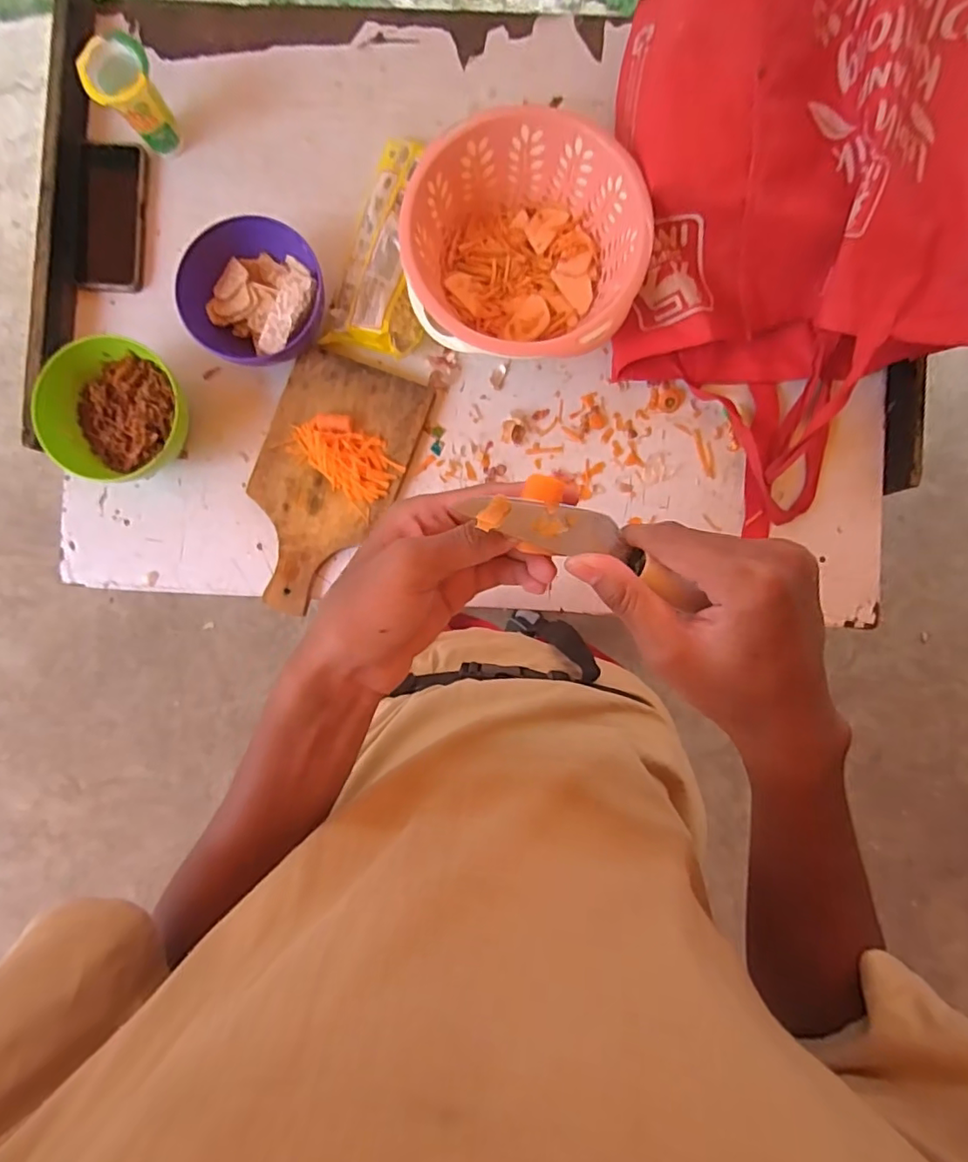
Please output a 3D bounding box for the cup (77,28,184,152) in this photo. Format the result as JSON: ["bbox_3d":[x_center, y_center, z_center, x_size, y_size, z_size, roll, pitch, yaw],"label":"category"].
[{"bbox_3d":[-0.377,-0.519,0.614,0.066,0.099,0.062,0,89,2],"label":"cup"}]

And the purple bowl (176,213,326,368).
[{"bbox_3d":[-0.243,-0.310,0.623,0.138,0.068,0.153,39,90,2],"label":"purple bowl"}]

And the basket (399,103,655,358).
[{"bbox_3d":[0.041,-0.346,0.607,0.240,0.101,0.238,0,88,2],"label":"basket"}]

